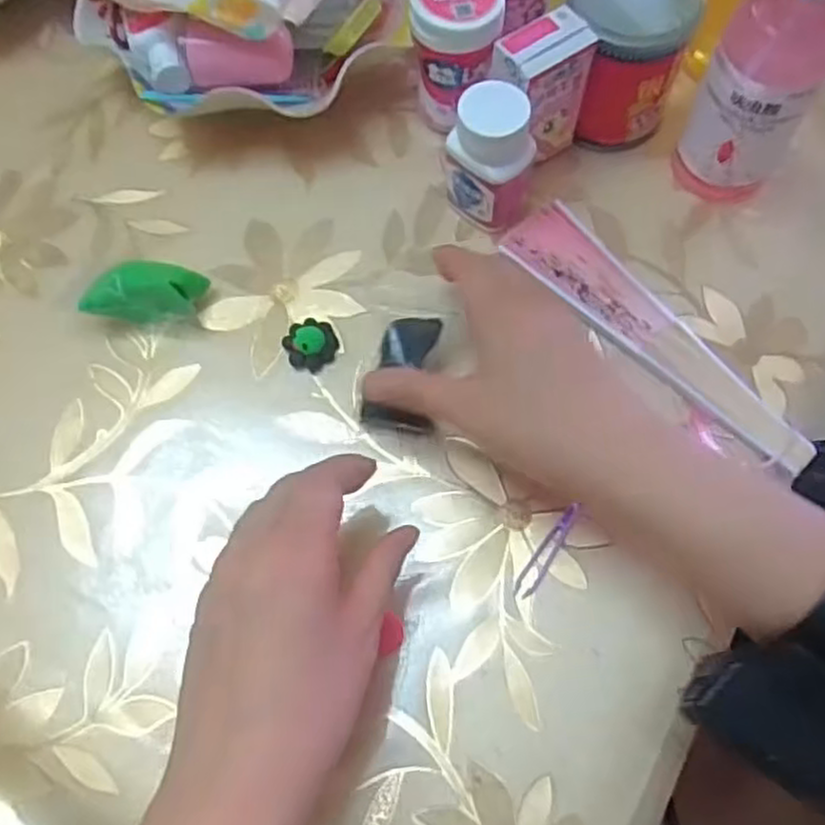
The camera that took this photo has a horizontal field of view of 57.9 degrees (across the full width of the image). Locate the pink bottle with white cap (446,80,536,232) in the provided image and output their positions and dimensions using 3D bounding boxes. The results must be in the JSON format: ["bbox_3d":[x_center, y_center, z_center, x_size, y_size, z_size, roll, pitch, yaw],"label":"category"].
[{"bbox_3d":[0.046,-0.145,0.435,0.044,0.082,0.038,34,73,14],"label":"pink bottle with white cap"}]

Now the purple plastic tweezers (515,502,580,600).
[{"bbox_3d":[0.070,0.072,0.386,0.011,0.011,0.052,32,73,13],"label":"purple plastic tweezers"}]

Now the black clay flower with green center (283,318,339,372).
[{"bbox_3d":[-0.059,-0.040,0.434,0.030,0.015,0.028,-1,68,1],"label":"black clay flower with green center"}]

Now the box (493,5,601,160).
[{"bbox_3d":[0.075,-0.186,0.444,0.050,0.092,0.031,-35,71,-11],"label":"box"}]

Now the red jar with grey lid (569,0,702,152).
[{"bbox_3d":[0.126,-0.216,0.456,0.068,0.092,0.072,-1,68,1],"label":"red jar with grey lid"}]

